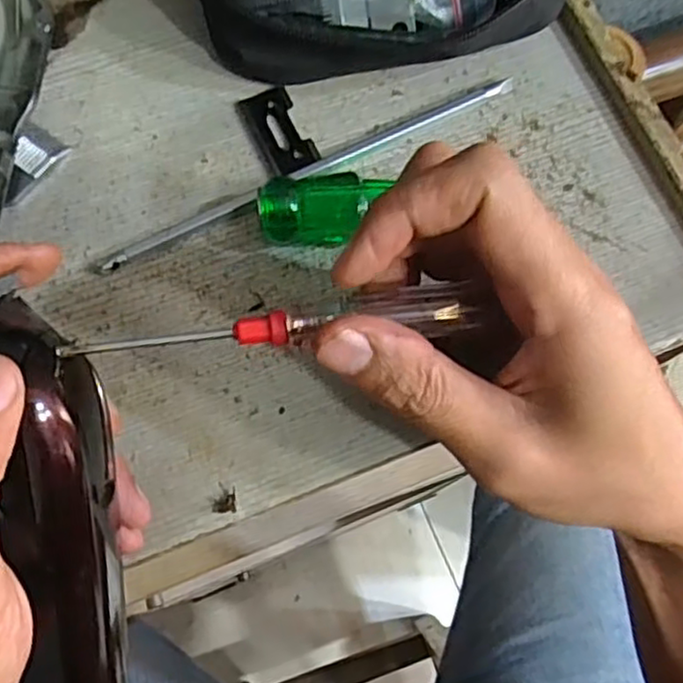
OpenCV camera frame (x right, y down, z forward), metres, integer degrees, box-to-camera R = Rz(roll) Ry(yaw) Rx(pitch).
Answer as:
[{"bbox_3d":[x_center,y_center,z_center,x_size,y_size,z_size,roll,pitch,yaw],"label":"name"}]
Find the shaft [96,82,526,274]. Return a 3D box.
[{"bbox_3d":[-0.012,-0.072,0.289,0.188,0.007,0.010,-26,75,-10],"label":"shaft"}]

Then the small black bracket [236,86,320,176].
[{"bbox_3d":[-0.027,-0.090,0.295,0.021,0.004,0.041,-25,75,-9],"label":"small black bracket"}]

